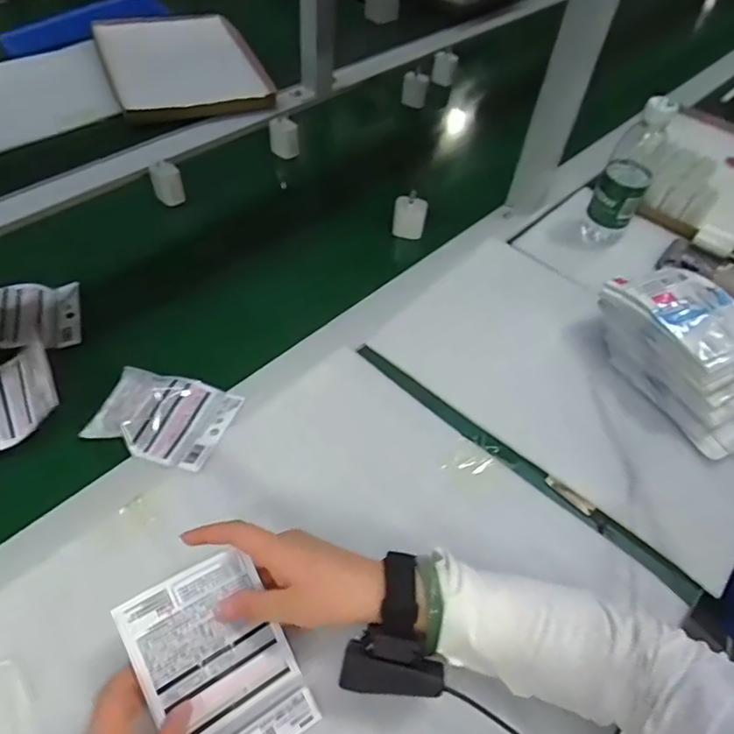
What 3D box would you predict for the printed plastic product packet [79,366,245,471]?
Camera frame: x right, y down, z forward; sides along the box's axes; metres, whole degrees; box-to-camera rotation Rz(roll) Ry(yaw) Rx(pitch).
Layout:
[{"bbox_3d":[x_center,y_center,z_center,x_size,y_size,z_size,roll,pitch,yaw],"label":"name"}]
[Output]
[{"bbox_3d":[-0.202,0.046,0.549,0.121,0.019,0.097,18,53,9],"label":"printed plastic product packet"}]

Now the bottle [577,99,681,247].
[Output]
[{"bbox_3d":[0.345,-0.256,0.720,0.062,0.184,0.073,28,55,16],"label":"bottle"}]

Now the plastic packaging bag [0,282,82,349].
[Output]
[{"bbox_3d":[-0.394,-0.059,0.617,0.119,0.037,0.094,-12,54,-14],"label":"plastic packaging bag"}]

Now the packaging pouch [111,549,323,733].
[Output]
[{"bbox_3d":[-0.104,0.211,0.386,0.095,0.011,0.137,-22,81,-31],"label":"packaging pouch"}]

